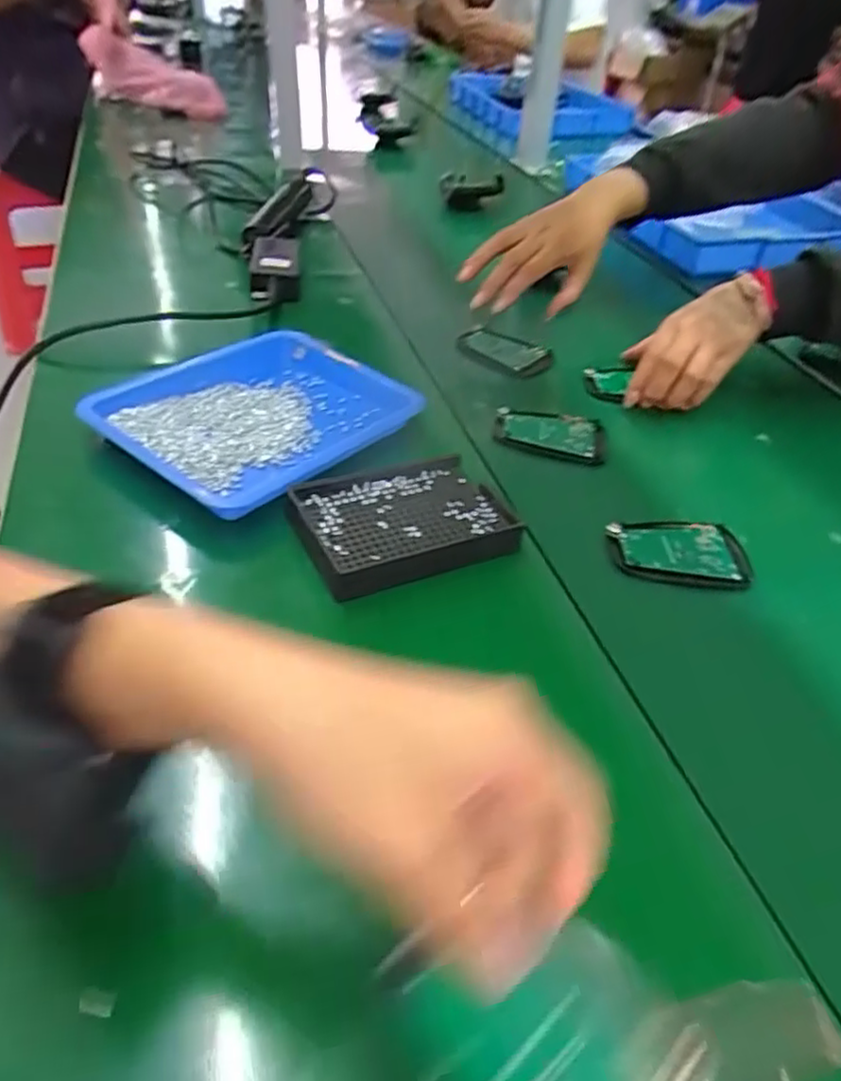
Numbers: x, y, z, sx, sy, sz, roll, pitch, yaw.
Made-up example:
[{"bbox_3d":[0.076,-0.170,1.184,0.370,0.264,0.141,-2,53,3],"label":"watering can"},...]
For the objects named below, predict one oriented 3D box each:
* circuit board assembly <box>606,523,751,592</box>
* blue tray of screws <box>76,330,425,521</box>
[{"bbox_3d":[0.183,0.007,0.493,0.094,0.014,0.063,3,42,-1],"label":"circuit board assembly"},{"bbox_3d":[-0.124,-0.104,0.542,0.171,0.028,0.217,28,47,24],"label":"blue tray of screws"}]

